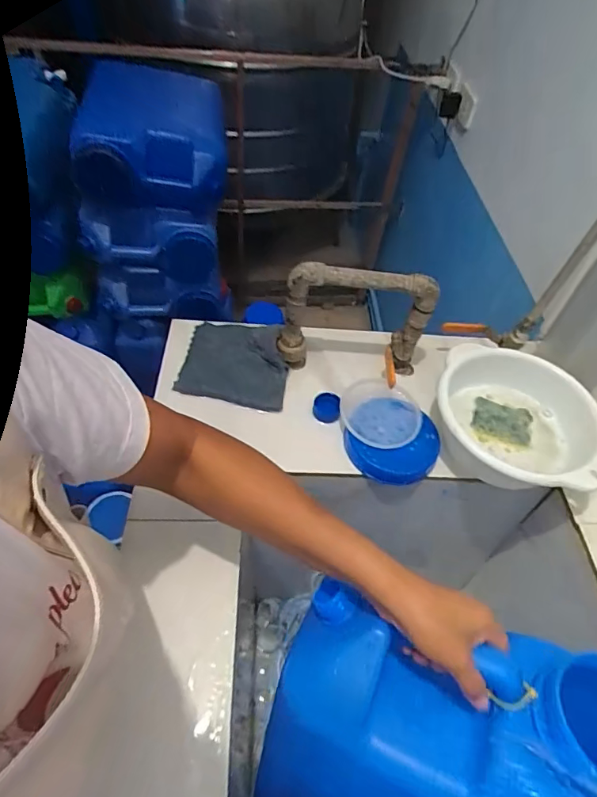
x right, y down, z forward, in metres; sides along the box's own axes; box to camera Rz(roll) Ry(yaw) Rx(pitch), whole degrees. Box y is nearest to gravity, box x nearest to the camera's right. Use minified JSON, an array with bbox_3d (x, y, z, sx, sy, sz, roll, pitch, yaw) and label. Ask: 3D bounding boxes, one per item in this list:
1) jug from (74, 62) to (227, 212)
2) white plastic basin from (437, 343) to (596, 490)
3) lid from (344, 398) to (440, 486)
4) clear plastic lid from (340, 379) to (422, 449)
[{"bbox_3d":[-0.341,-0.644,1.131,0.305,0.168,0.427,-1,51,-7],"label":"jug"},{"bbox_3d":[0.273,0.039,0.604,0.197,0.090,0.190,3,51,-4],"label":"white plastic basin"},{"bbox_3d":[0.122,0.053,0.608,0.115,0.022,0.116,3,51,-4],"label":"lid"},{"bbox_3d":[0.110,0.023,0.625,0.102,0.028,0.104,3,51,-4],"label":"clear plastic lid"}]

